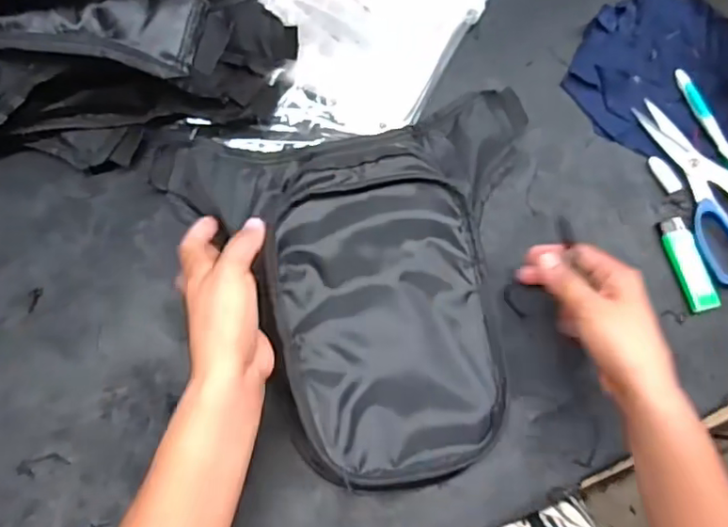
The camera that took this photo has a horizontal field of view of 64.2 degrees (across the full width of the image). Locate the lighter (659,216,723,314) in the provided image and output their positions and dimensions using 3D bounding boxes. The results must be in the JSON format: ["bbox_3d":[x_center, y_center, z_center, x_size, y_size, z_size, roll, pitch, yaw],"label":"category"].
[{"bbox_3d":[0.271,0.000,0.483,0.024,0.012,0.080,-14,75,-5],"label":"lighter"}]

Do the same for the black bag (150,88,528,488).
[{"bbox_3d":[0.004,0.015,0.452,0.287,0.043,0.283,-9,75,-4],"label":"black bag"}]

